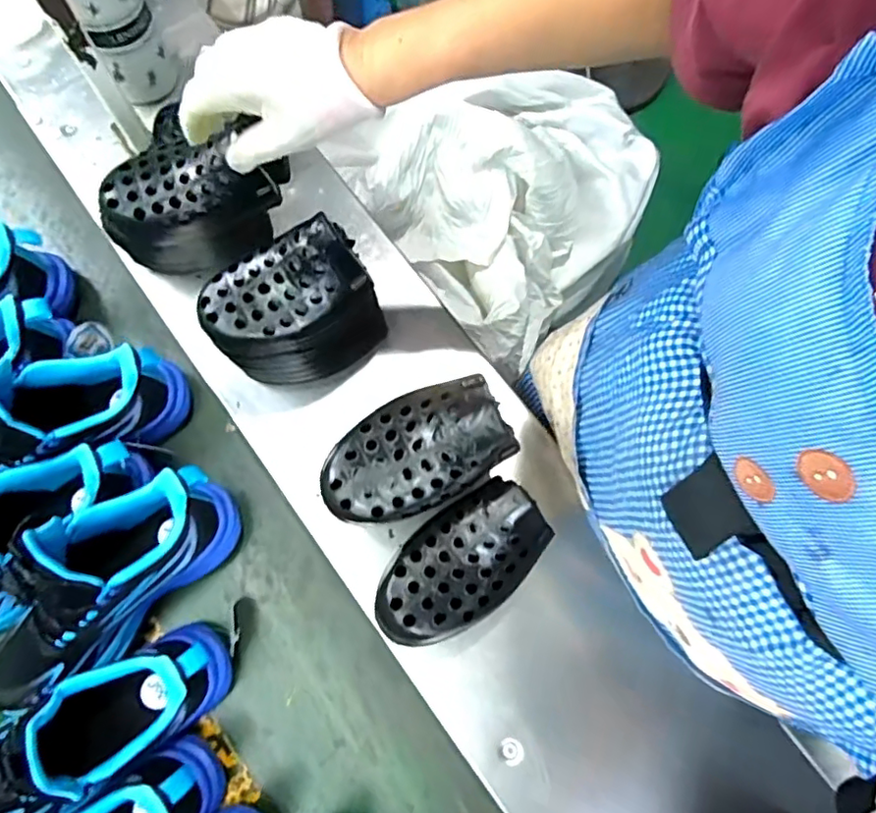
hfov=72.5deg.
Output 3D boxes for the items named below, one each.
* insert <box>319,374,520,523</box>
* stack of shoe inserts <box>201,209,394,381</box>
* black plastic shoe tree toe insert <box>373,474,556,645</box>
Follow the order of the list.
[{"bbox_3d":[-0.020,0.028,0.425,0.135,0.048,0.084,-19,75,-9],"label":"insert"},{"bbox_3d":[-0.124,-0.084,0.525,0.140,0.148,0.076,-11,76,-5],"label":"stack of shoe inserts"},{"bbox_3d":[0.016,0.121,0.454,0.152,0.045,0.083,-38,79,-14],"label":"black plastic shoe tree toe insert"}]

